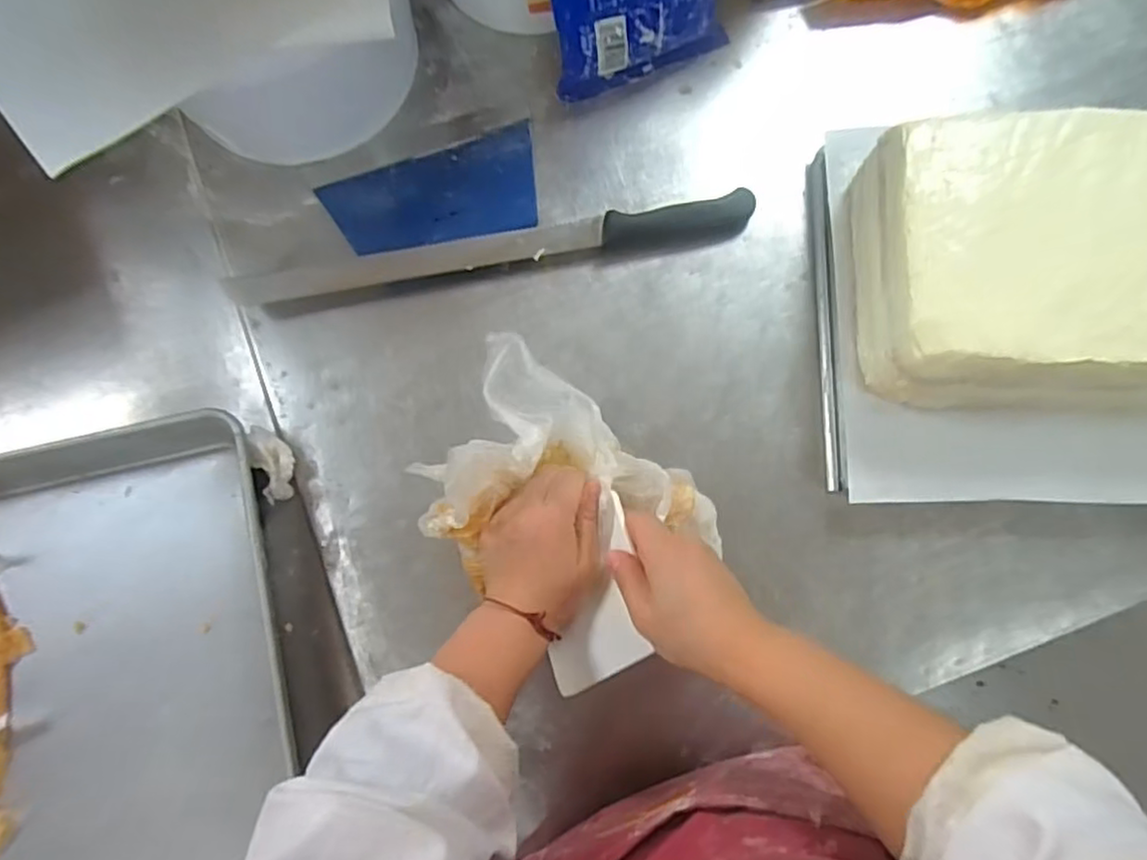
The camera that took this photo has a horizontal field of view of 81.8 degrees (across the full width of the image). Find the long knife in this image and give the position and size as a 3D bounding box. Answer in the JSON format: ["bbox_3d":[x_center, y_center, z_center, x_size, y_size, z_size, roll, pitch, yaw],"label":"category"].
[{"bbox_3d":[-0.063,-0.142,0.523,0.412,0.016,0.028,-10,83,-1],"label":"long knife"}]

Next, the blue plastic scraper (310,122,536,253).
[{"bbox_3d":[-0.106,-0.186,0.532,0.171,0.009,0.083,-22,83,-2],"label":"blue plastic scraper"}]

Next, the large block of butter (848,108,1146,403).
[{"bbox_3d":[0.378,-0.111,0.451,0.339,0.074,0.185,2,81,0],"label":"large block of butter"}]

